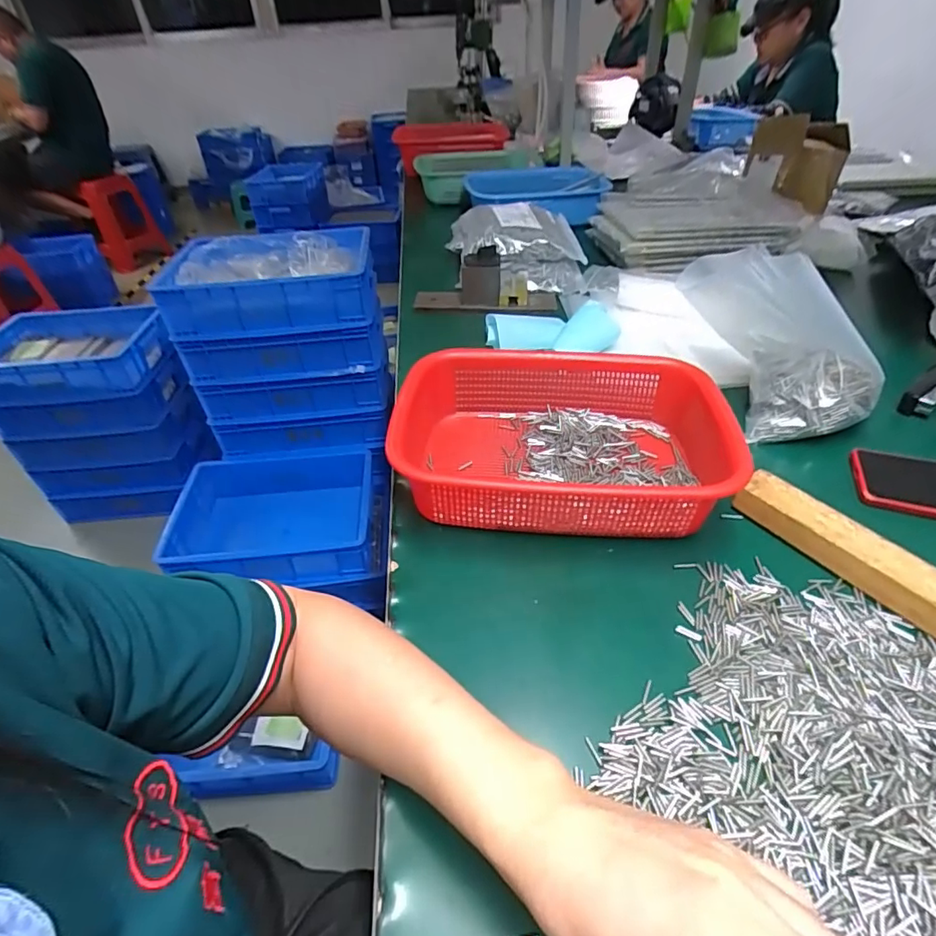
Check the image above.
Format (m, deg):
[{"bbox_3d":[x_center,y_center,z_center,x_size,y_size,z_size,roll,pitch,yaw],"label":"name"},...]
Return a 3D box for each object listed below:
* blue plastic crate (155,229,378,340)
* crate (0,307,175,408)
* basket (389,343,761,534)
[{"bbox_3d":[-0.410,-0.409,1.135,0.391,0.117,0.307,-6,40,-3],"label":"blue plastic crate"},{"bbox_3d":[-1.017,-0.289,1.346,0.467,0.112,0.320,-6,40,-3],"label":"crate"},{"bbox_3d":[0.082,-0.027,0.485,0.280,0.074,0.208,3,41,9],"label":"basket"}]

